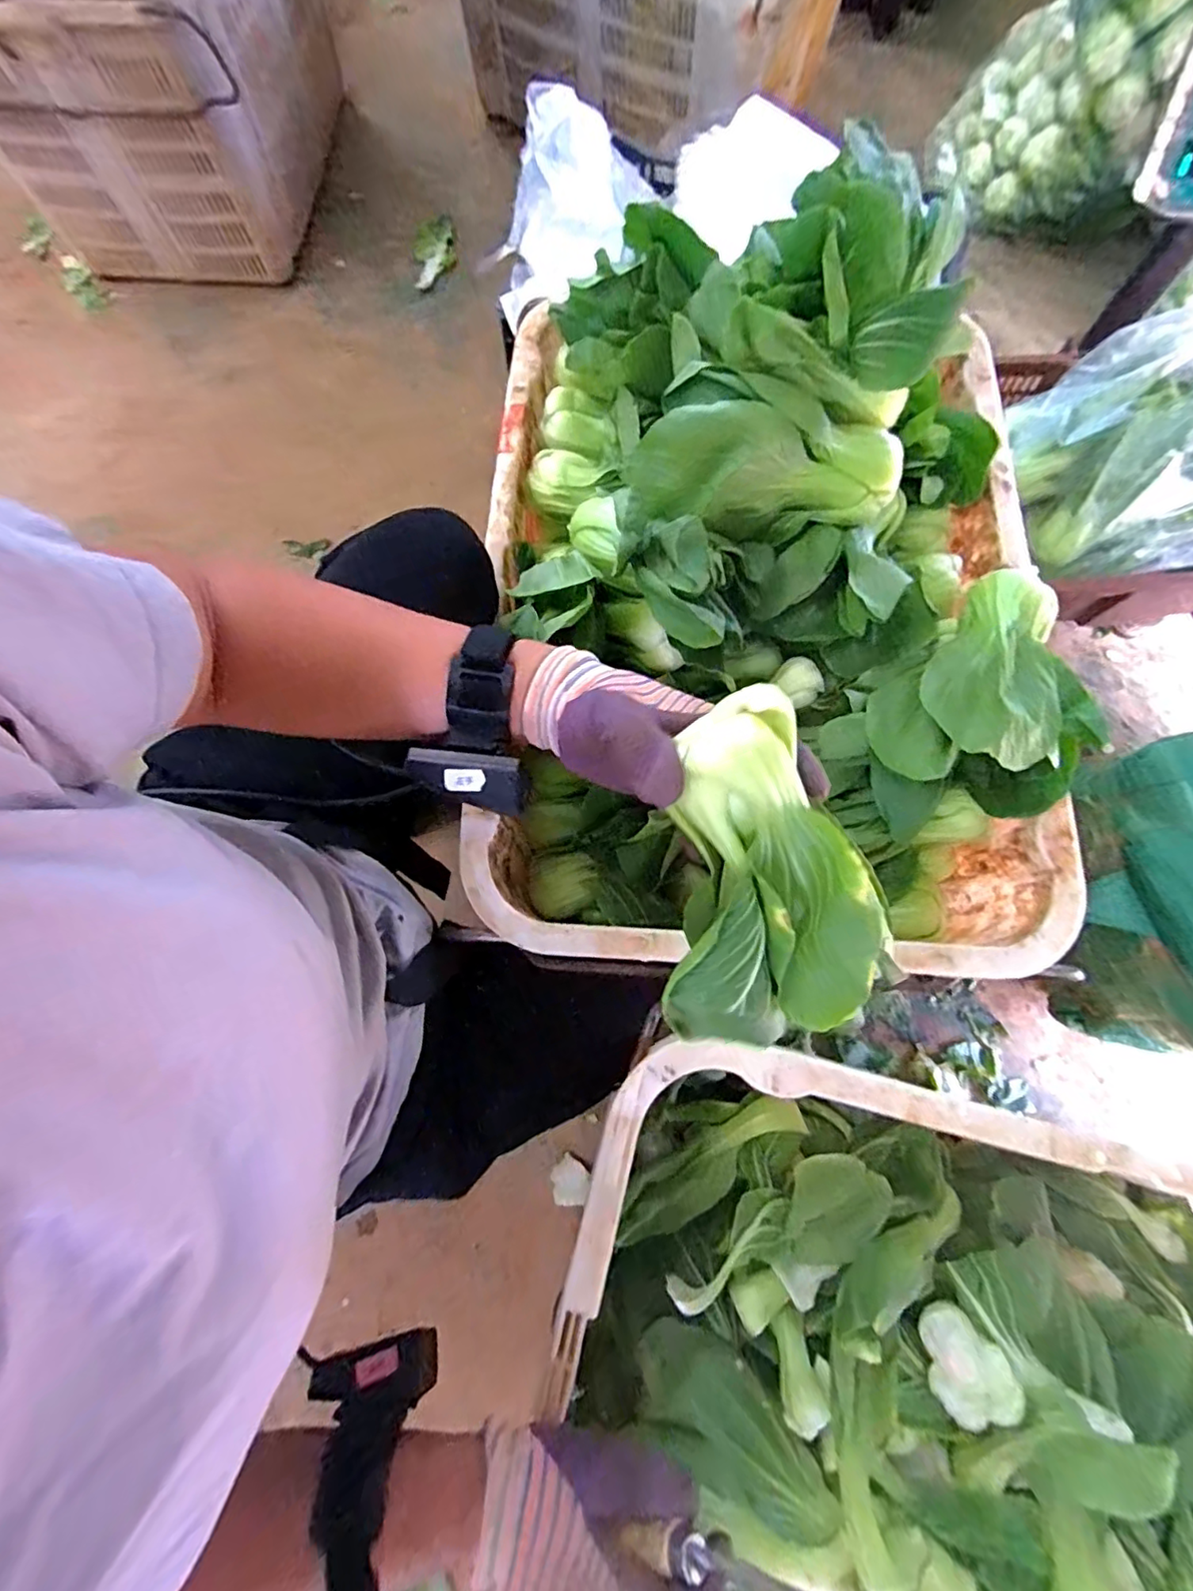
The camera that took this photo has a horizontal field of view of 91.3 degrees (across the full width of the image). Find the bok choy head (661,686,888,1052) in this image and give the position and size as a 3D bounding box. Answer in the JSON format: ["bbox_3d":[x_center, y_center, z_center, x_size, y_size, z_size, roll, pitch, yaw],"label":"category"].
[{"bbox_3d":[0.078,0.031,0.285,0.092,0.068,0.159,-9,98,18],"label":"bok choy head"}]

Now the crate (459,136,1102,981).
[{"bbox_3d":[0.141,-0.171,0.495,0.464,0.289,0.608,3,75,1],"label":"crate"}]

